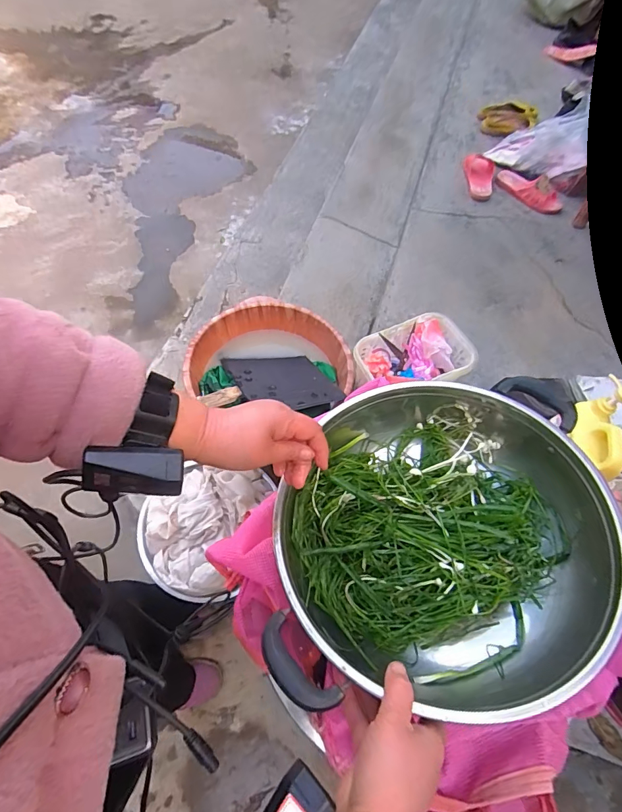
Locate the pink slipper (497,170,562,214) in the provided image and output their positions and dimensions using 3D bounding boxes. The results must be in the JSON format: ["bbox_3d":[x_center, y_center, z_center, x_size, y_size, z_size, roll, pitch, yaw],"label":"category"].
[{"bbox_3d":[0.694,-0.693,1.289,0.095,0.056,0.223,-38,69,-19],"label":"pink slipper"}]

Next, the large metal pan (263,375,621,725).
[{"bbox_3d":[0.137,0.126,0.442,0.336,0.134,0.323,5,62,-1],"label":"large metal pan"}]

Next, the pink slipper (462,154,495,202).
[{"bbox_3d":[0.546,-0.740,1.314,0.095,0.044,0.208,7,62,3],"label":"pink slipper"}]

